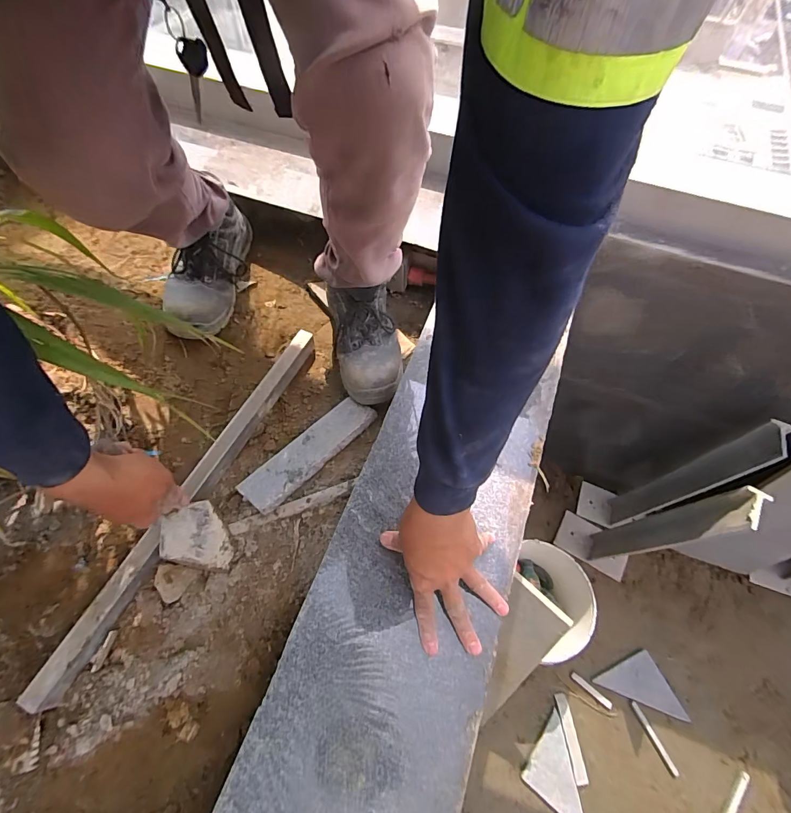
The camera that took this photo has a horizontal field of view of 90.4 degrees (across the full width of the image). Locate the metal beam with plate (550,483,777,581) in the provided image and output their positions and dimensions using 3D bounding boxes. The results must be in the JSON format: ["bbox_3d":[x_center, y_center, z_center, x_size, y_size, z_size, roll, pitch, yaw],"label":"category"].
[{"bbox_3d":[0.735,0.352,1.142,0.212,0.728,0.164,15,64,6],"label":"metal beam with plate"}]

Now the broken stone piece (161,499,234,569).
[{"bbox_3d":[-0.266,0.175,0.539,0.098,0.016,0.078,31,60,-36],"label":"broken stone piece"}]

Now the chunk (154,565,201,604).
[{"bbox_3d":[-0.300,0.237,0.524,0.048,0.015,0.043,11,64,4],"label":"chunk"}]

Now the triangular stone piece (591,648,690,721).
[{"bbox_3d":[0.801,0.880,1.276,0.280,0.021,0.147,19,64,8],"label":"triangular stone piece"}]

